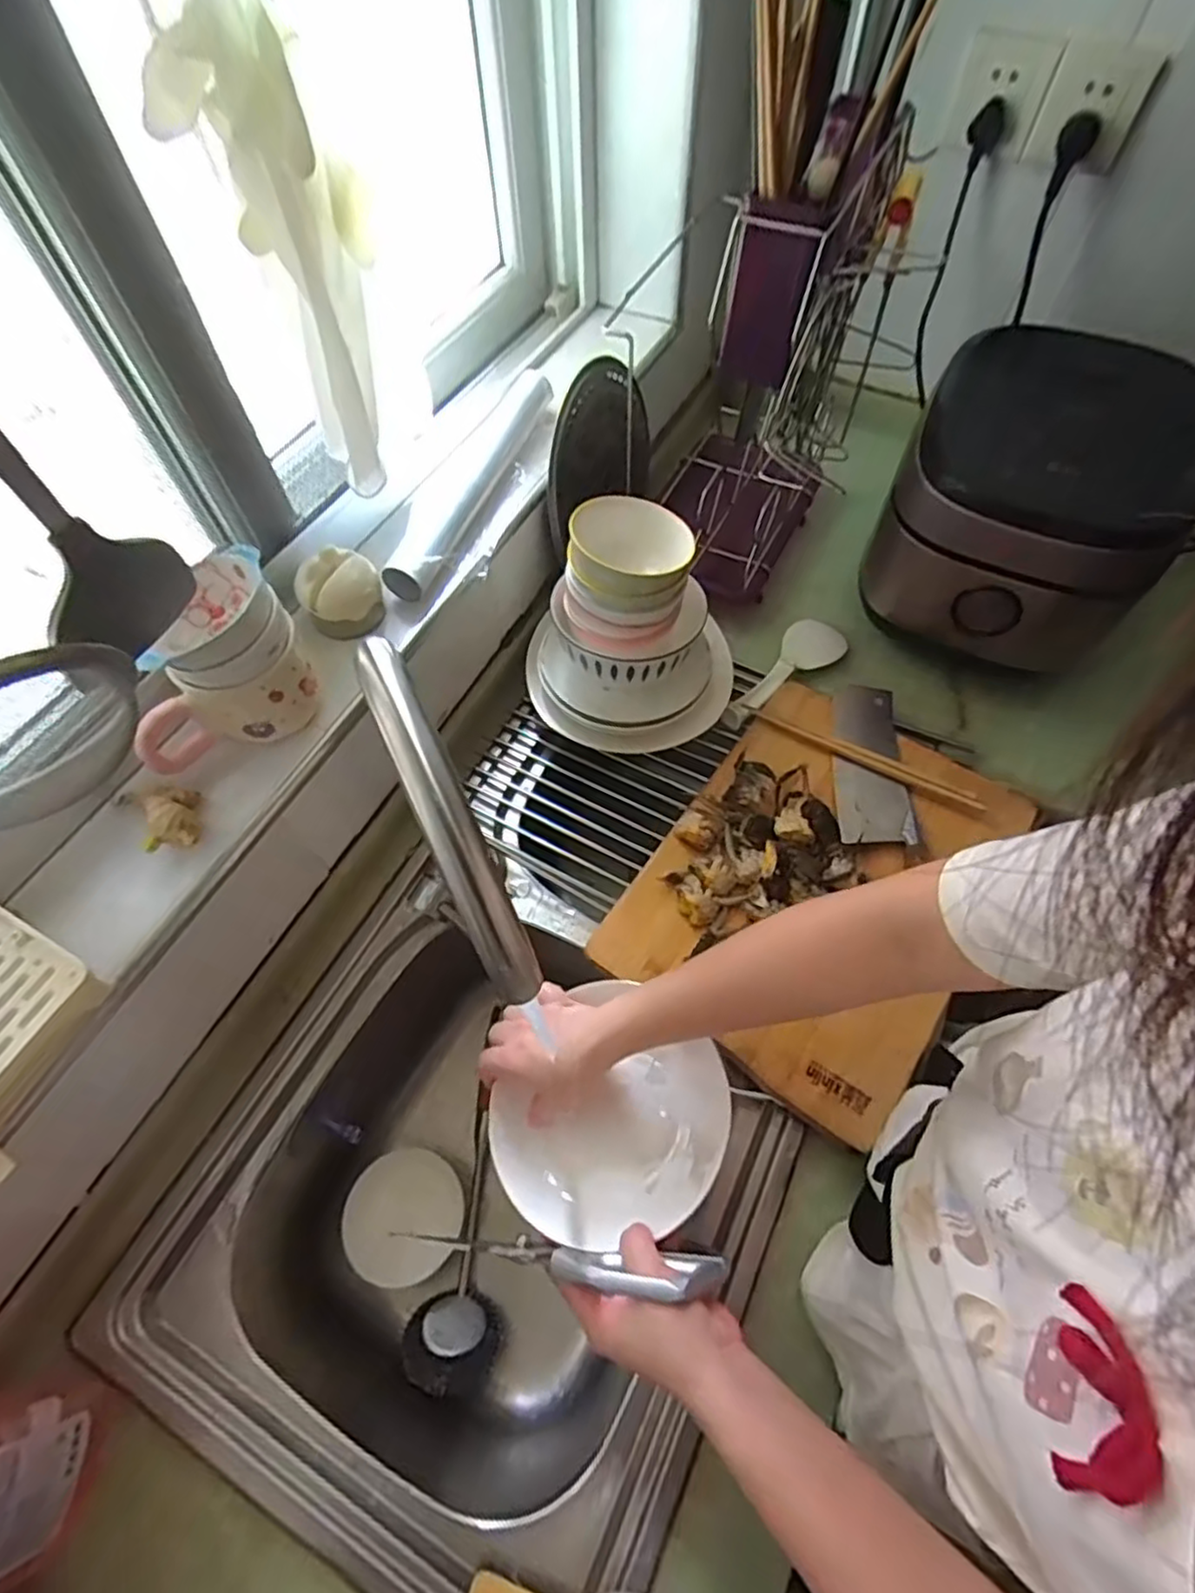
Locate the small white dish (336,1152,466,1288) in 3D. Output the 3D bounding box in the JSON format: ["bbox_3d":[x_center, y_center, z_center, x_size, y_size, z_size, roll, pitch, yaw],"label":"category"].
[{"bbox_3d":[-0.187,0.405,0.658,0.108,0.008,0.110,30,52,-6],"label":"small white dish"}]

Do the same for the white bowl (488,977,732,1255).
[{"bbox_3d":[0.010,0.233,0.492,0.149,0.048,0.162,0,61,1],"label":"white bowl"}]

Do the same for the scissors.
[{"bbox_3d":[-0.027,0.292,0.431,0.209,0.057,0.020,-2,61,14],"label":"scissors"}]

